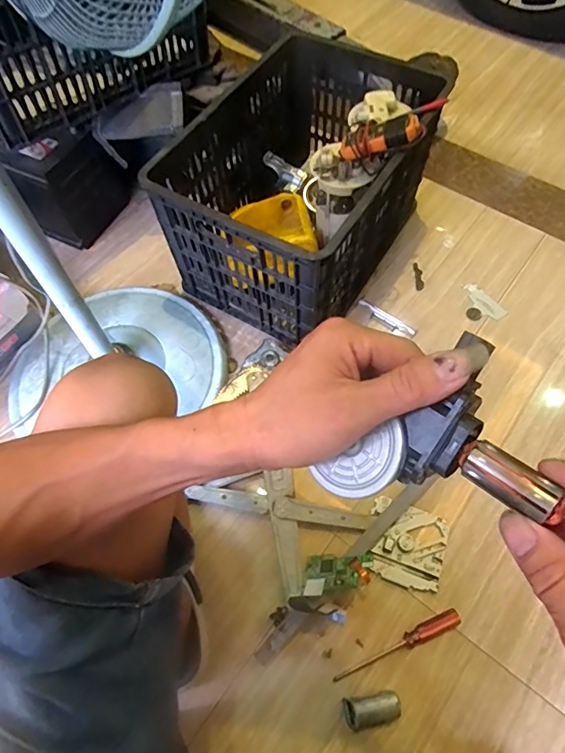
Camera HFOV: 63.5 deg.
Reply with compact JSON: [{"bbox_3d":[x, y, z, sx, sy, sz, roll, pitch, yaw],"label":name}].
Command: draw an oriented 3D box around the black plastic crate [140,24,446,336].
[{"bbox_3d":[0.050,-0.365,0.890,0.344,0.302,0.516,28,68,14],"label":"black plastic crate"}]

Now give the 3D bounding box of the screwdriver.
[{"bbox_3d":[0.166,0.389,0.653,0.196,0.022,0.025,-24,64,-8],"label":"screwdriver"}]

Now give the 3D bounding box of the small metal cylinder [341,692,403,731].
[{"bbox_3d":[0.123,0.451,0.616,0.076,0.044,0.032,-11,63,-1],"label":"small metal cylinder"}]

